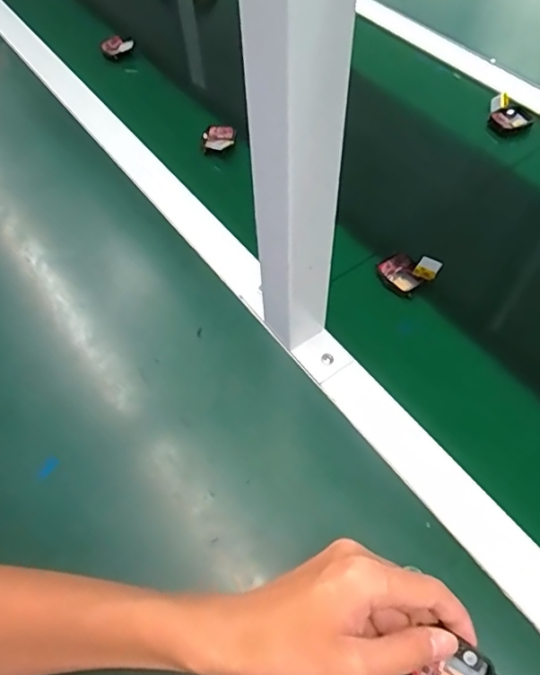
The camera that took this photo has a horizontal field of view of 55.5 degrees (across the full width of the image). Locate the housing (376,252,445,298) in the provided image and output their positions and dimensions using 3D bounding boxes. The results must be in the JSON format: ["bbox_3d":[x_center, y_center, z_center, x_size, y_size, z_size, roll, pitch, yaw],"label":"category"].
[{"bbox_3d":[0.132,-0.064,0.487,0.050,0.015,0.043,-32,61,-18],"label":"housing"}]

